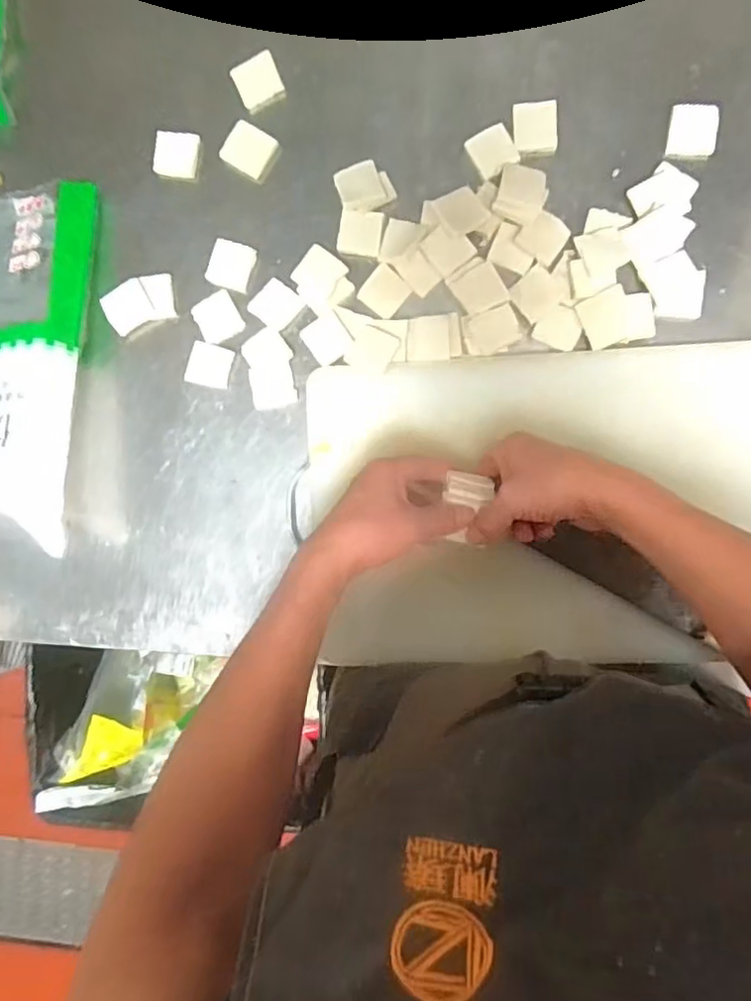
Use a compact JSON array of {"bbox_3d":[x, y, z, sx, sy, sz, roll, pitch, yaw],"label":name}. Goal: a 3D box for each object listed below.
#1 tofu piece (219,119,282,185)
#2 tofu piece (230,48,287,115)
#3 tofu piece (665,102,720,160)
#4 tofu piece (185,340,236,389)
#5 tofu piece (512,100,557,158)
[{"bbox_3d":[-0.126,-0.352,0.643,0.049,0.013,0.048,28,93,5],"label":"tofu piece"},{"bbox_3d":[-0.117,-0.418,0.637,0.044,0.015,0.043,-24,88,5],"label":"tofu piece"},{"bbox_3d":[0.295,-0.344,0.591,0.041,0.008,0.049,6,91,6],"label":"tofu piece"},{"bbox_3d":[-0.169,-0.138,0.651,0.045,0.009,0.042,16,92,5],"label":"tofu piece"},{"bbox_3d":[0.153,-0.353,0.607,0.041,0.009,0.047,-1,90,6],"label":"tofu piece"}]

